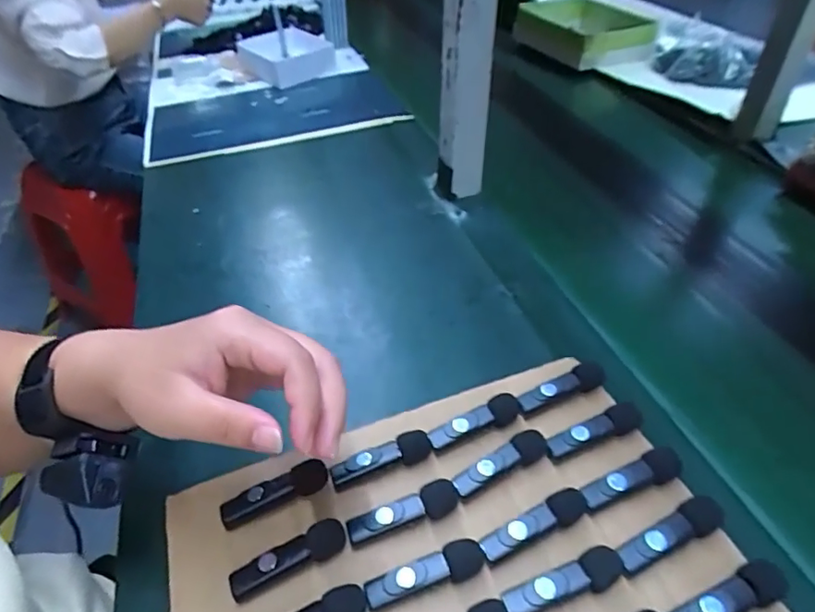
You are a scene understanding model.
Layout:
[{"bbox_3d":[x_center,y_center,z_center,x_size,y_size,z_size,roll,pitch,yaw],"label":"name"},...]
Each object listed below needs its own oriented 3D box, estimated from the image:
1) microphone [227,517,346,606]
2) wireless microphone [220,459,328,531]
[{"bbox_3d":[-0.066,0.142,0.298,0.065,0.015,0.016,-18,44,-19],"label":"microphone"},{"bbox_3d":[-0.081,0.116,0.328,0.065,0.017,0.017,-15,43,-16],"label":"wireless microphone"}]

